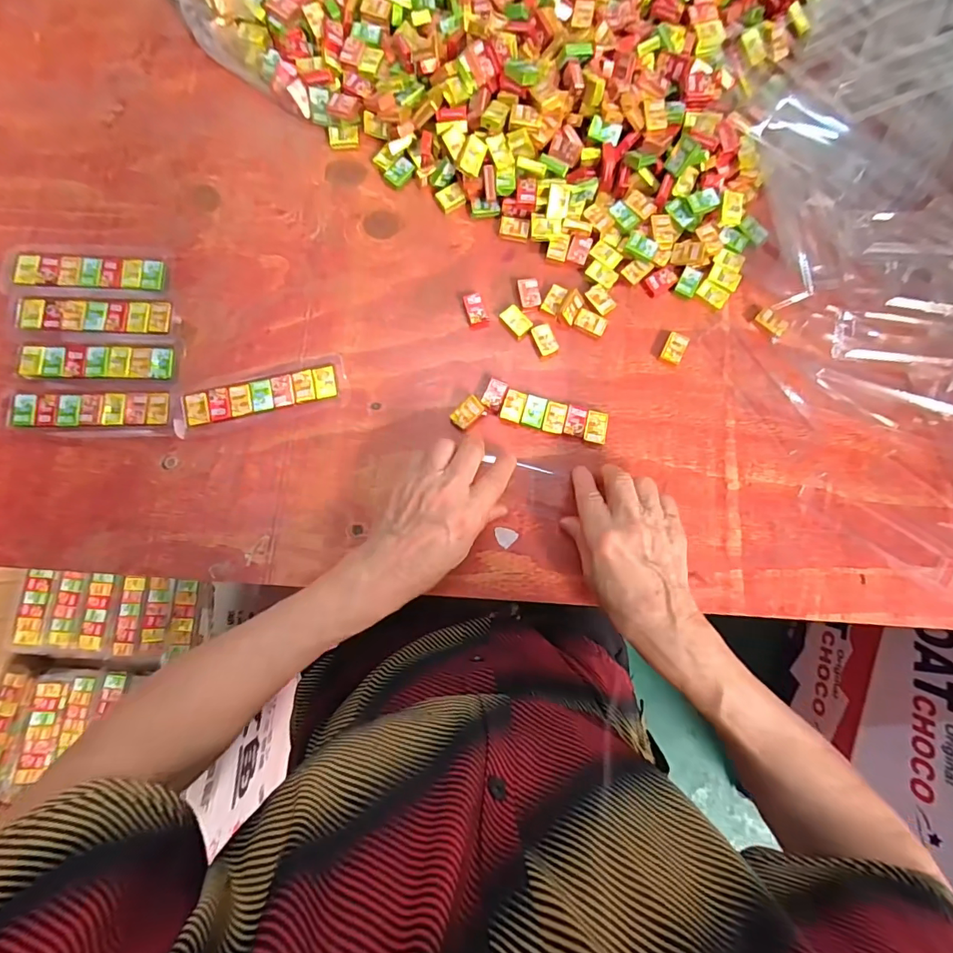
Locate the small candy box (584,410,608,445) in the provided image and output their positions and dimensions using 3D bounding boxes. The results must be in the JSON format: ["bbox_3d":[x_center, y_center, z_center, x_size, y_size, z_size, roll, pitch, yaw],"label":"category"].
[{"bbox_3d":[0.097,-0.040,0.383,0.018,0.008,0.026,12,81,0],"label":"small candy box"}]

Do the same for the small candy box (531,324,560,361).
[{"bbox_3d":[0.058,-0.113,0.393,0.018,0.007,0.027,-19,82,-4],"label":"small candy box"}]

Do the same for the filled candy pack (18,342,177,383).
[{"bbox_3d":[-0.305,-0.091,0.377,0.121,0.004,0.031,1,81,-1],"label":"filled candy pack"}]

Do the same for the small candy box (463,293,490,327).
[{"bbox_3d":[0.000,-0.140,0.396,0.018,0.009,0.027,-18,82,-4],"label":"small candy box"}]

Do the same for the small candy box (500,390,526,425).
[{"bbox_3d":[0.030,-0.057,0.385,0.016,0.007,0.025,18,81,1],"label":"small candy box"}]

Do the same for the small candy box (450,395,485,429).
[{"bbox_3d":[-0.008,-0.051,0.381,0.017,0.015,0.025,44,82,5],"label":"small candy box"}]

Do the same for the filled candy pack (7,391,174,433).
[{"bbox_3d":[-0.304,-0.050,0.371,0.125,0.007,0.032,1,81,-1],"label":"filled candy pack"}]

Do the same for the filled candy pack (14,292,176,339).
[{"bbox_3d":[-0.311,-0.131,0.382,0.123,0.005,0.033,1,81,-1],"label":"filled candy pack"}]

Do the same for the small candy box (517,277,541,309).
[{"bbox_3d":[0.045,-0.155,0.398,0.017,0.004,0.027,-11,81,-3],"label":"small candy box"}]

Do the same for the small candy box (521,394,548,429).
[{"bbox_3d":[0.047,-0.053,0.385,0.017,0.007,0.026,16,81,1],"label":"small candy box"}]

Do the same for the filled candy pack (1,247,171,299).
[{"bbox_3d":[-0.321,-0.169,0.388,0.129,0.006,0.044,1,81,-1],"label":"filled candy pack"}]

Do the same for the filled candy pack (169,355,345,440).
[{"bbox_3d":[-0.173,-0.066,0.379,0.134,0.009,0.035,-14,82,-4],"label":"filled candy pack"}]

